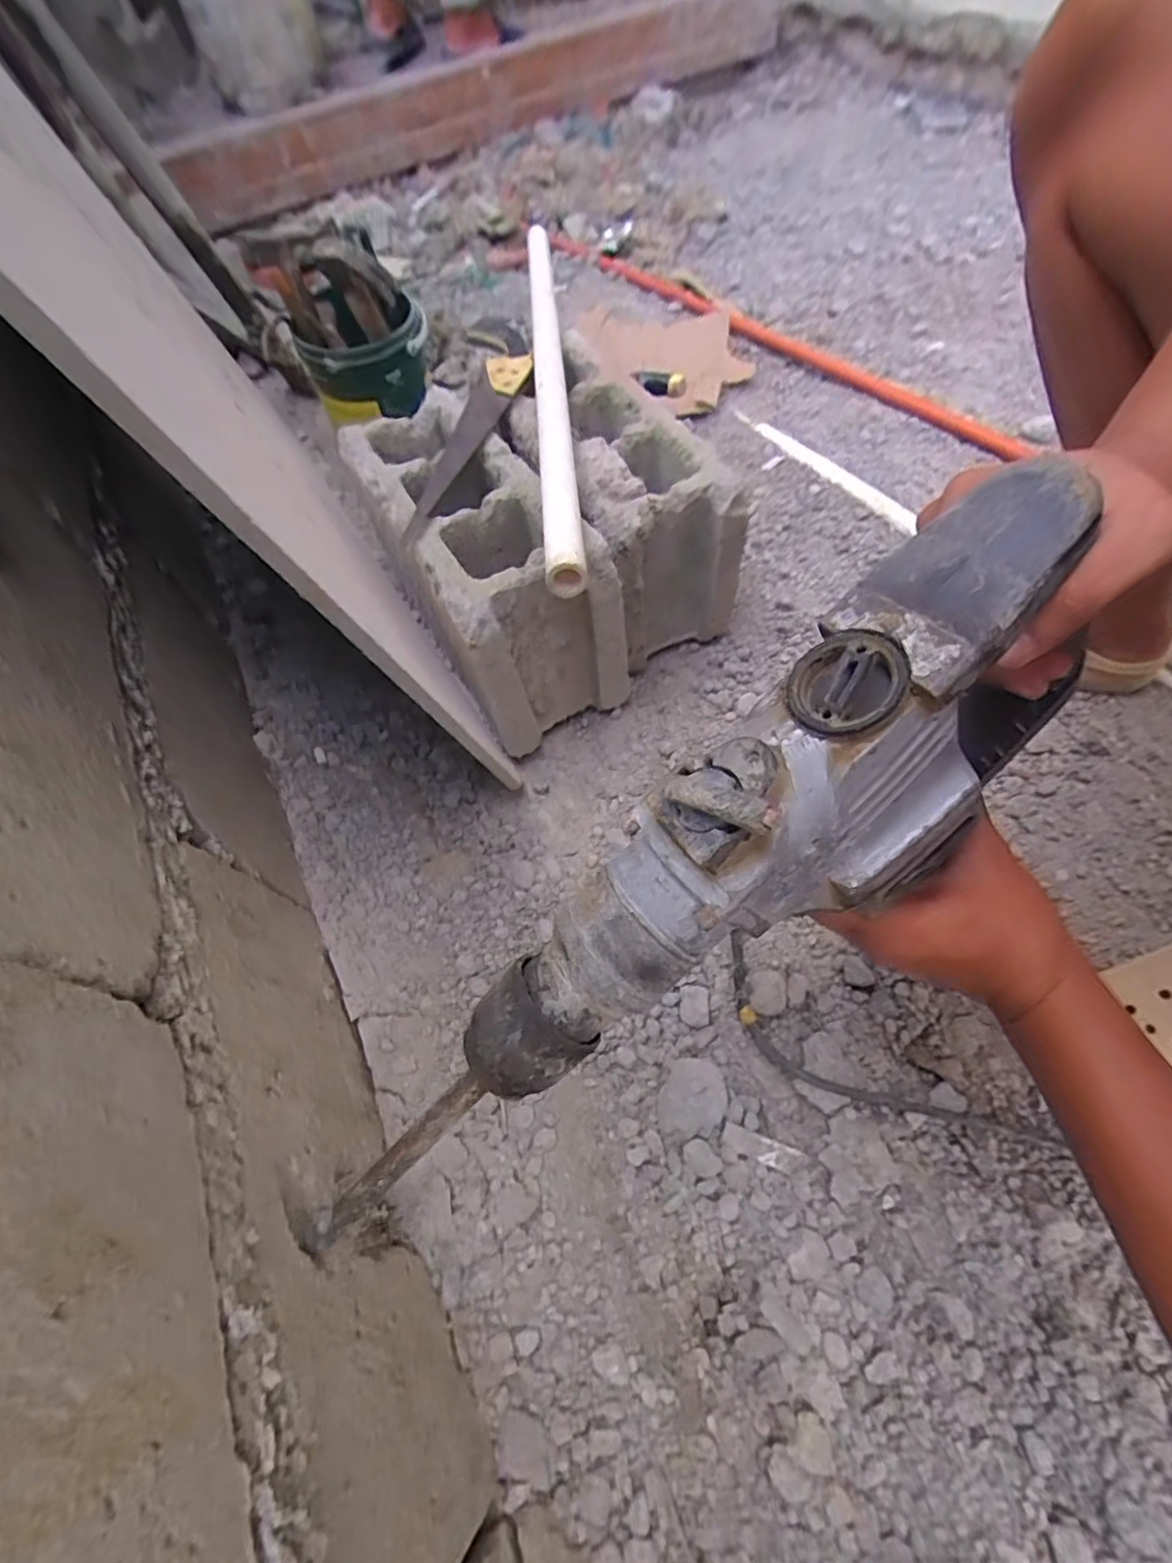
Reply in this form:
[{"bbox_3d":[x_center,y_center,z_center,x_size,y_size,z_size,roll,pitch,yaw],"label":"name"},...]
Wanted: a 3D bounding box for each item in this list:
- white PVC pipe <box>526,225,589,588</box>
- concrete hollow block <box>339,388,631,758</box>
[{"bbox_3d":[-0.042,-0.469,0.668,0.031,0.033,0.752,-7,57,3],"label":"white PVC pipe"},{"bbox_3d":[-0.120,-0.239,0.673,0.152,0.206,0.389,-30,60,-11],"label":"concrete hollow block"}]

